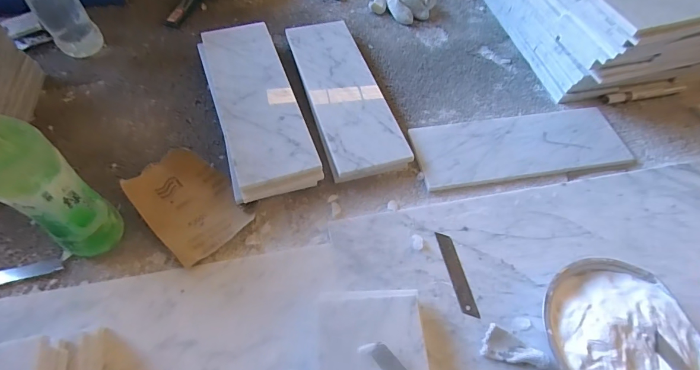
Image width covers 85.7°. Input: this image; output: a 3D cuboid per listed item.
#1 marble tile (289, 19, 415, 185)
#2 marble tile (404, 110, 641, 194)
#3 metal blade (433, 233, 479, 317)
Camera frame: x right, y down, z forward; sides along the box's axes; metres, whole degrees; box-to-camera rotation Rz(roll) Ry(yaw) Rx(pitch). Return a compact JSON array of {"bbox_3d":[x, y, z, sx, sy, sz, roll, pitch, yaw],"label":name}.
[{"bbox_3d":[-0.013,-0.137,0.555,0.103,0.027,0.289,-15,59,-12],"label":"marble tile"},{"bbox_3d":[0.240,-0.058,0.531,0.299,0.004,0.104,-7,58,-7],"label":"marble tile"},{"bbox_3d":[0.119,0.098,0.421,0.018,0.004,0.097,-8,58,-8],"label":"metal blade"}]

